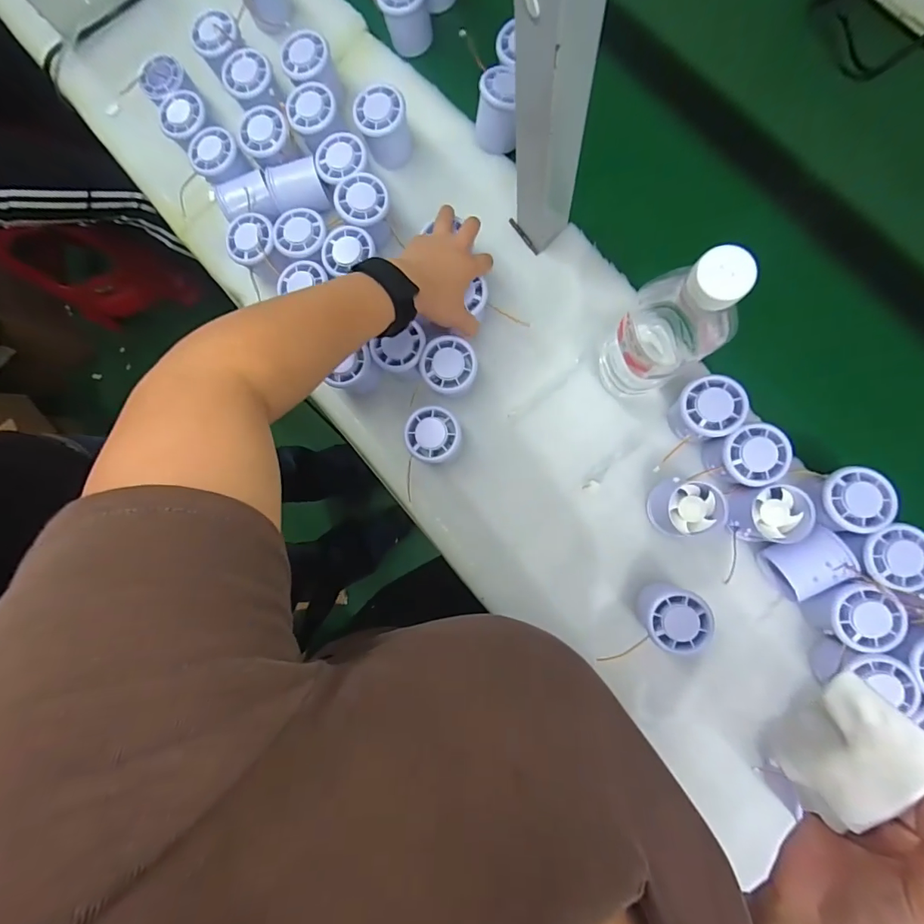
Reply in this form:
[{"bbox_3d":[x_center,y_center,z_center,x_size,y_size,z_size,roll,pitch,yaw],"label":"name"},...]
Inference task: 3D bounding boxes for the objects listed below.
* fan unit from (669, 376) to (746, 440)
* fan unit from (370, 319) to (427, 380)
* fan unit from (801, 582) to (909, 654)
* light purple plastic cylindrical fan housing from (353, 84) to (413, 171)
[{"bbox_3d":[0.230,-0.049,0.433,0.056,0.057,0.054,0,86,7],"label":"fan unit"},{"bbox_3d":[-0.060,-0.112,0.476,0.051,0.049,0.046,9,87,7],"label":"fan unit"},{"bbox_3d":[0.348,0.136,0.405,0.051,0.058,0.052,0,86,7],"label":"fan unit"},{"bbox_3d":[-0.085,-0.373,0.504,0.053,0.061,0.051,0,86,7],"label":"light purple plastic cylindrical fan housing"}]

